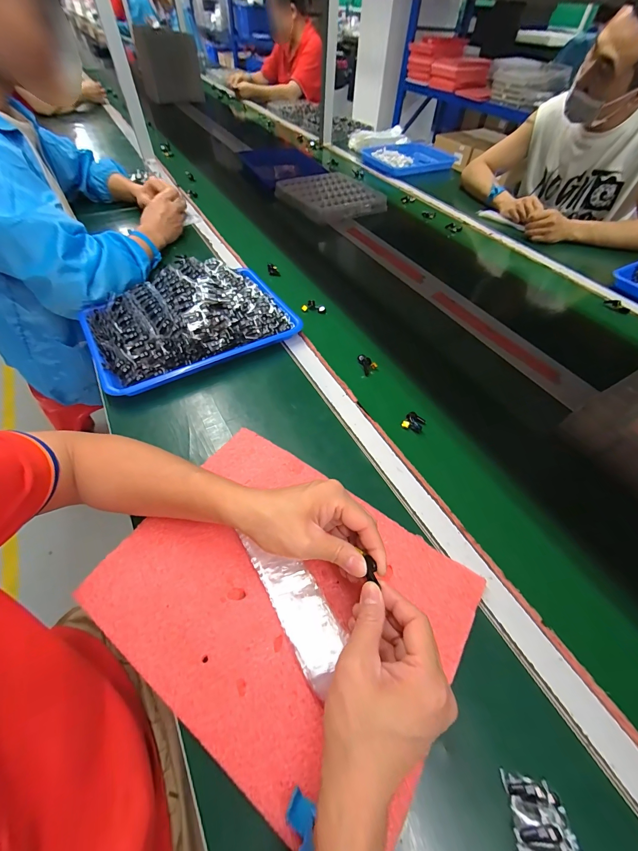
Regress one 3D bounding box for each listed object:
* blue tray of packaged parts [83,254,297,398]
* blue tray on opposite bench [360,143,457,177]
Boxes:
[{"bbox_3d":[-0.230,-0.198,0.573,0.333,0.102,0.233,-26,58,-23],"label":"blue tray of packaged parts"},{"bbox_3d":[0.356,-1.060,1.285,0.330,0.037,0.251,-12,55,-12],"label":"blue tray on opposite bench"}]

